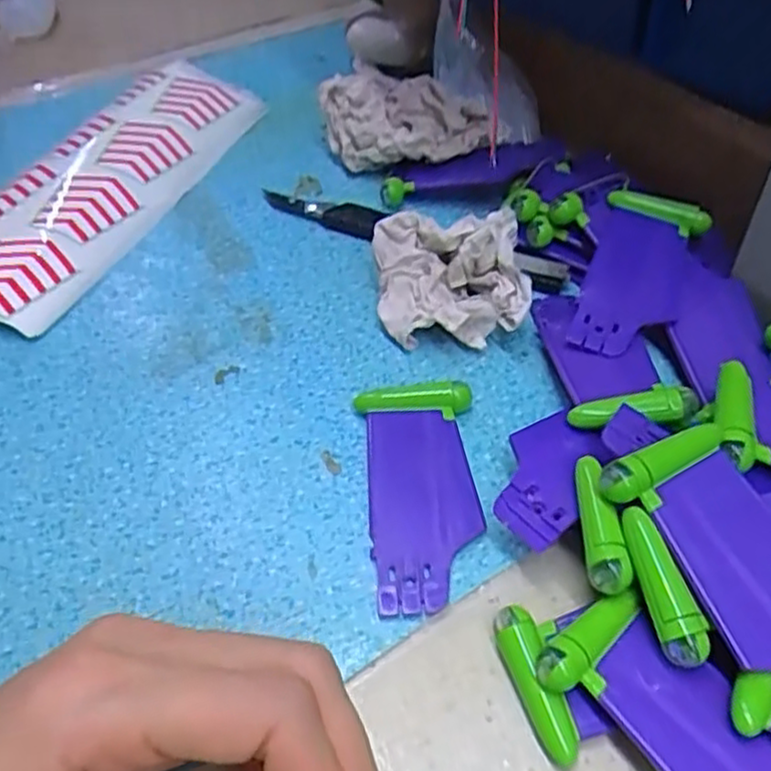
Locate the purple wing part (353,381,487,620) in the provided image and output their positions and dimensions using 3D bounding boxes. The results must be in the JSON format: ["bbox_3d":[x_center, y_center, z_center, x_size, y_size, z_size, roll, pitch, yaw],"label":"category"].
[{"bbox_3d":[0.014,0.036,0.259,0.041,0.011,0.087,-6,47,-1],"label":"purple wing part"}]

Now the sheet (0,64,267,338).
[{"bbox_3d":[-0.151,-0.118,0.400,0.083,0.020,0.226,14,50,16],"label":"sheet"}]

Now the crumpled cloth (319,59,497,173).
[{"bbox_3d":[0.009,-0.136,0.390,0.087,0.040,0.051,31,57,29],"label":"crumpled cloth"}]

